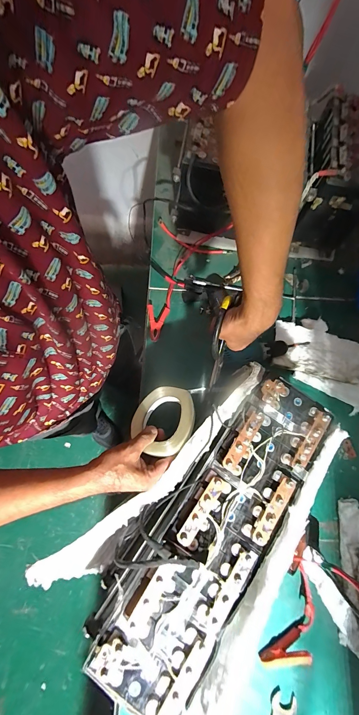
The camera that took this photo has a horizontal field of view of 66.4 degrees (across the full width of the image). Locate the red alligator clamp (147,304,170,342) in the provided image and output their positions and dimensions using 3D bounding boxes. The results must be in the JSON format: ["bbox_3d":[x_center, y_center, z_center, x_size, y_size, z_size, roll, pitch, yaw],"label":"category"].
[{"bbox_3d":[-0.054,-0.090,0.709,0.053,0.020,0.092,-2,77,-1],"label":"red alligator clamp"}]

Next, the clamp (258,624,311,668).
[{"bbox_3d":[0.211,0.590,0.543,0.100,0.058,0.027,-27,78,-7],"label":"clamp"}]

